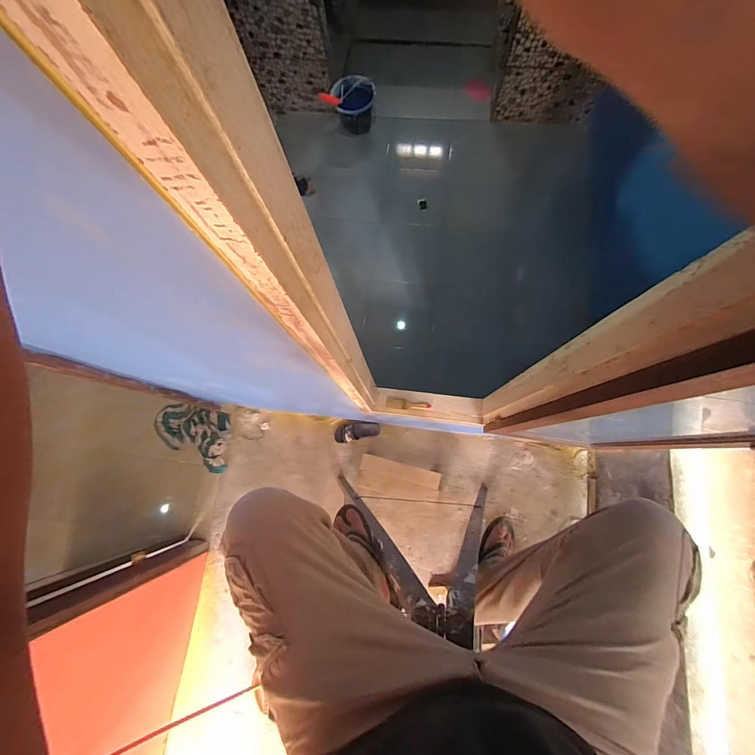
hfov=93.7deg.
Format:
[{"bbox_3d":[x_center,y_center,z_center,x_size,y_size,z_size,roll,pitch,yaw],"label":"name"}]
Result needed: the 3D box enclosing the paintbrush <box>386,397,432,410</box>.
[{"bbox_3d":[0.126,0.111,1.449,0.179,0.024,0.043,6,79,5],"label":"paintbrush"}]

